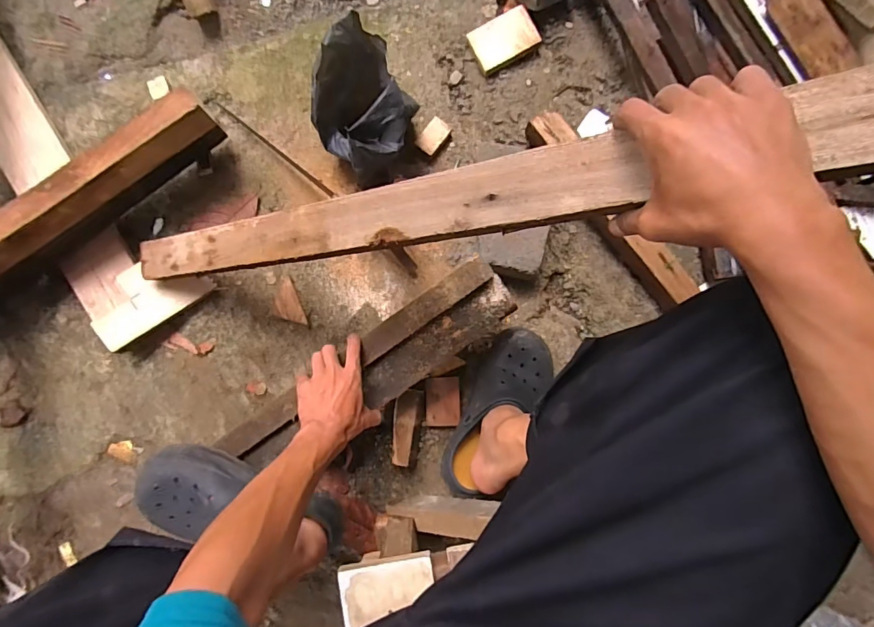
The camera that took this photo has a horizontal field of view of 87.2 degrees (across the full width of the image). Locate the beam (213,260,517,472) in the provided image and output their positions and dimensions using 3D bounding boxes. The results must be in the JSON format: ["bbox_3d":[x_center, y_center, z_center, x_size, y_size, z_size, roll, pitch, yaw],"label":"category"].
[{"bbox_3d":[-0.099,0.085,0.655,0.445,0.044,0.101,-32,87,4],"label":"beam"}]

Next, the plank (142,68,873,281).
[{"bbox_3d":[-0.065,-0.095,0.466,0.816,0.016,0.061,-3,83,31],"label":"plank"}]

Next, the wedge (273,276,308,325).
[{"bbox_3d":[-0.236,-0.021,0.755,0.058,0.019,0.068,15,84,-1],"label":"wedge"}]

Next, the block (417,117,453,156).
[{"bbox_3d":[-0.005,-0.298,0.782,0.037,0.034,0.063,37,84,1],"label":"block"}]

